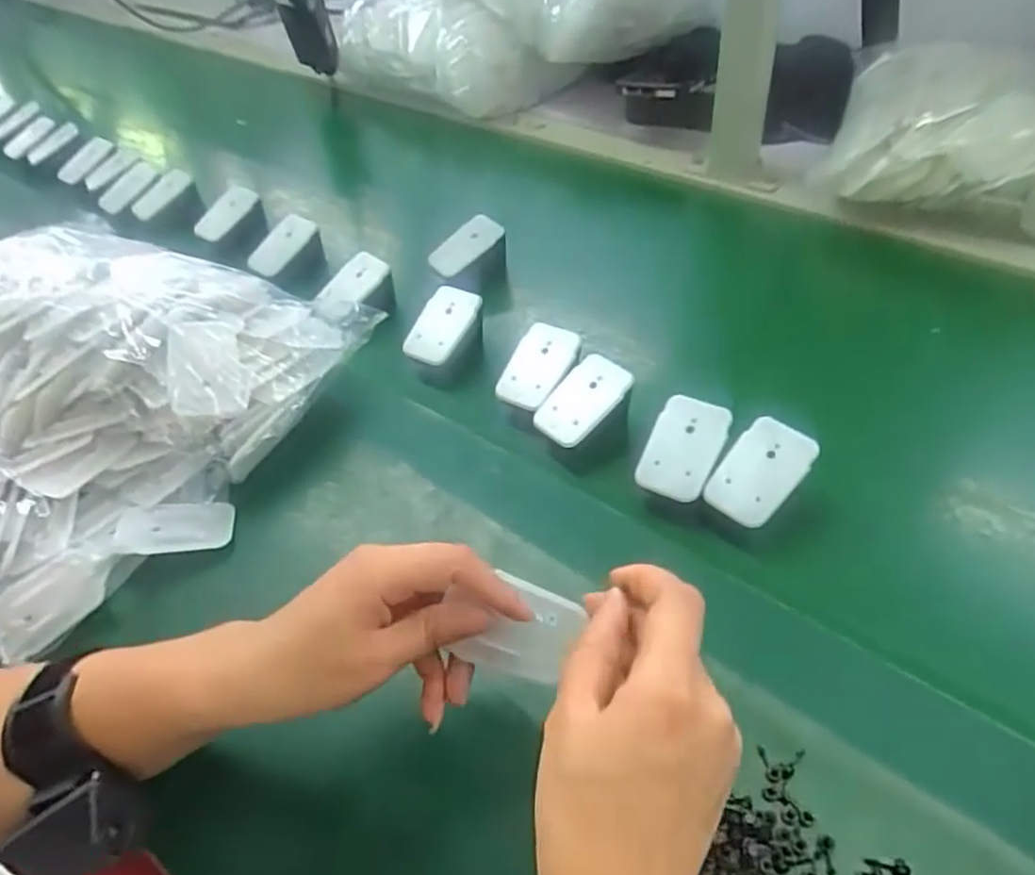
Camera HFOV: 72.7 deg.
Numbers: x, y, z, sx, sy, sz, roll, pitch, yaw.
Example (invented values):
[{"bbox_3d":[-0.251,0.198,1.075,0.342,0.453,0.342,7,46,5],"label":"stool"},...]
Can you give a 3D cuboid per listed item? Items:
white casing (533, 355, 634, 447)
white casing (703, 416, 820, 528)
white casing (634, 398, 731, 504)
[{"bbox_3d":[0.045,-0.026,0.489,0.041,0.011,0.068,38,86,20],"label":"white casing"},{"bbox_3d":[0.150,0.021,0.435,0.044,0.009,0.067,36,84,19],"label":"white casing"},{"bbox_3d":[0.107,0.007,0.453,0.045,0.009,0.069,24,78,6],"label":"white casing"}]

